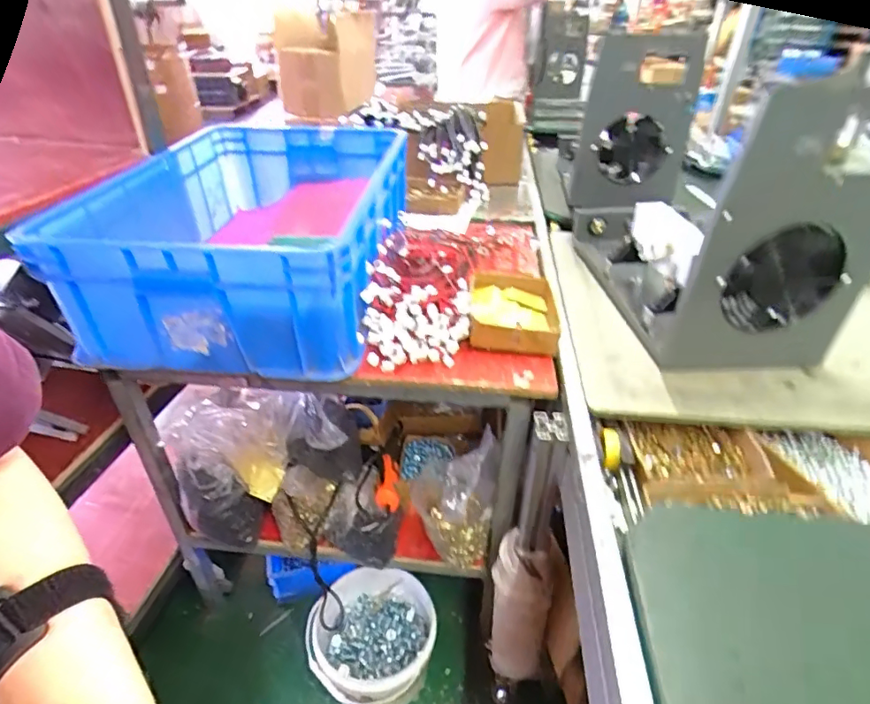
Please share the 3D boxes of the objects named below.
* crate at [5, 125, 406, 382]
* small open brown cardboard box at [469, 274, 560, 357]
[{"bbox_3d":[-0.292,-0.212,0.906,0.416,0.207,0.604,3,35,5],"label":"crate"},{"bbox_3d":[0.125,-0.066,0.829,0.138,0.046,0.178,3,35,4],"label":"small open brown cardboard box"}]

